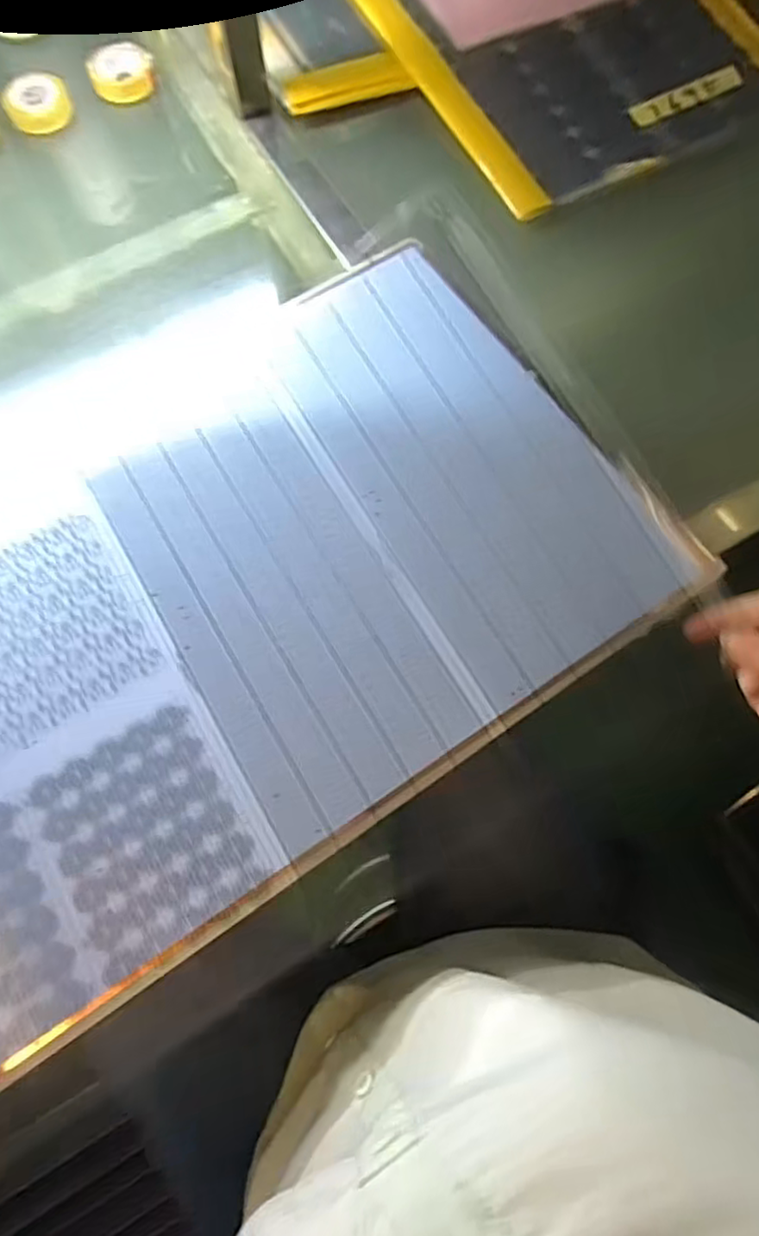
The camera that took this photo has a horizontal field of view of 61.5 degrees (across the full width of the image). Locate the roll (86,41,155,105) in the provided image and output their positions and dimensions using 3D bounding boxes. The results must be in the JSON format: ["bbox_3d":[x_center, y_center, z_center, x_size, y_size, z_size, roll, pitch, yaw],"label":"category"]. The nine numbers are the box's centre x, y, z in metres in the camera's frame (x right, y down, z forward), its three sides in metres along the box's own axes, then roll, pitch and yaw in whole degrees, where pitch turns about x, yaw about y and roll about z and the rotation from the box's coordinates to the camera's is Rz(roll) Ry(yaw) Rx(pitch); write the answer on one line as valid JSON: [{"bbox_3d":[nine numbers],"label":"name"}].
[{"bbox_3d":[-0.216,-0.459,0.534,0.051,0.017,0.057,-20,73,-6],"label":"roll"}]

